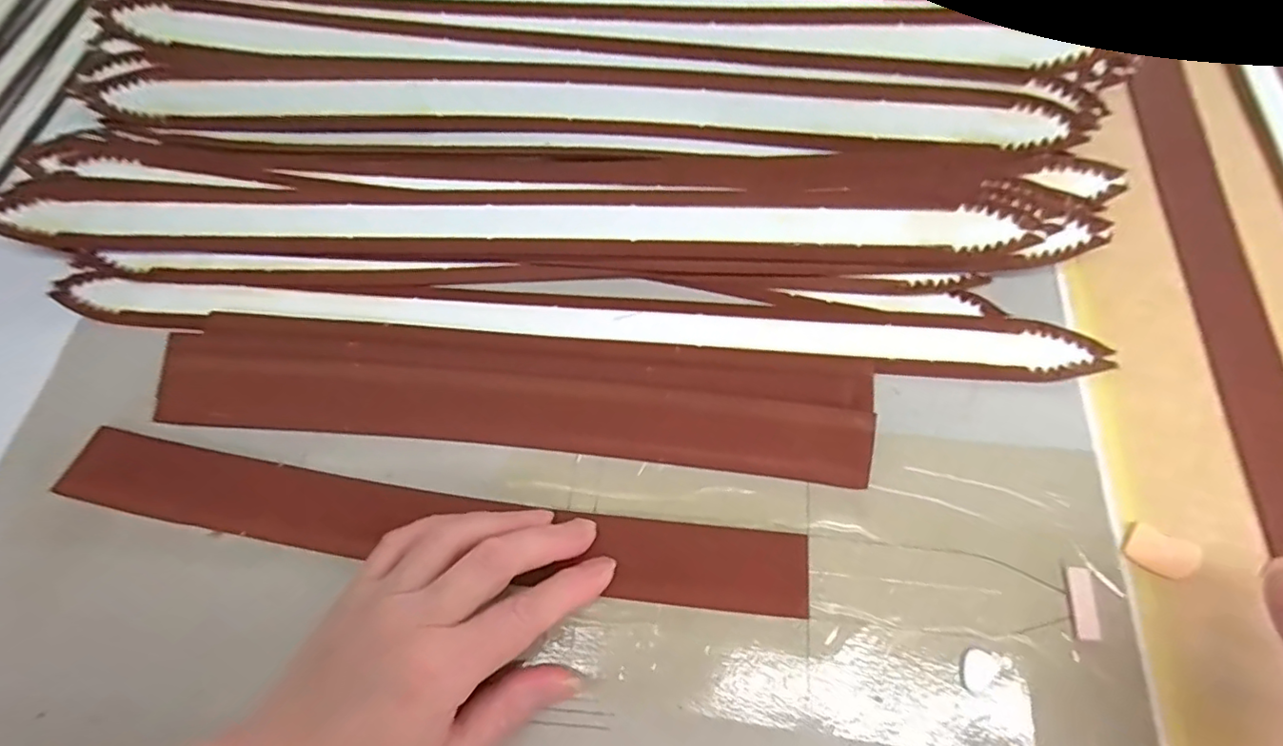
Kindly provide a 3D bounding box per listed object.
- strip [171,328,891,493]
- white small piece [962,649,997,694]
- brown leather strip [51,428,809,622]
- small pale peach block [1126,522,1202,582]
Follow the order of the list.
[{"bbox_3d":[-0.066,0.012,0.296,0.351,0.017,0.056,4,66,3],"label":"strip"},{"bbox_3d":[0.142,0.125,0.248,0.013,0.004,0.017,32,71,14],"label":"white small piece"},{"bbox_3d":[-0.102,0.072,0.281,0.355,0.010,0.038,7,67,5],"label":"brown leather strip"},{"bbox_3d":[0.234,0.080,0.263,0.027,0.004,0.019,24,69,11],"label":"small pale peach block"}]

